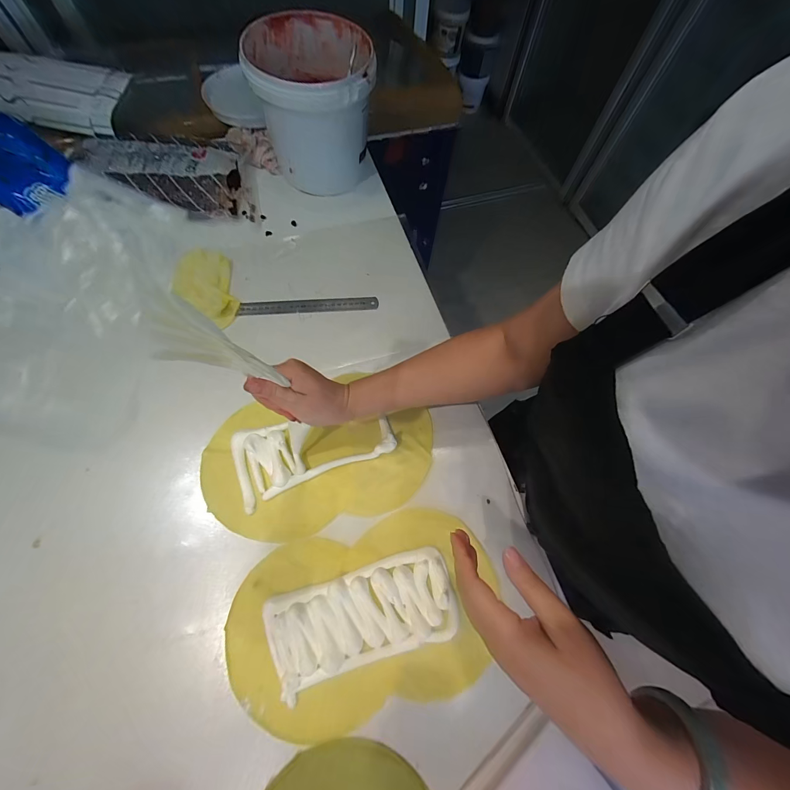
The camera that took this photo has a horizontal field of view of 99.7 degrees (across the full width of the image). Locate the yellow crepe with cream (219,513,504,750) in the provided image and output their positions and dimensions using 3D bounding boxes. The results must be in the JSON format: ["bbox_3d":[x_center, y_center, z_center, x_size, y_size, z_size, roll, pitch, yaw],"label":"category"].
[{"bbox_3d":[-0.034,0.263,0.399,0.316,0.013,0.193,-14,70,-8],"label":"yellow crepe with cream"}]

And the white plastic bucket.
[{"bbox_3d":[-0.137,-0.503,0.595,0.190,0.182,0.192,1,69,-3],"label":"white plastic bucket"}]

